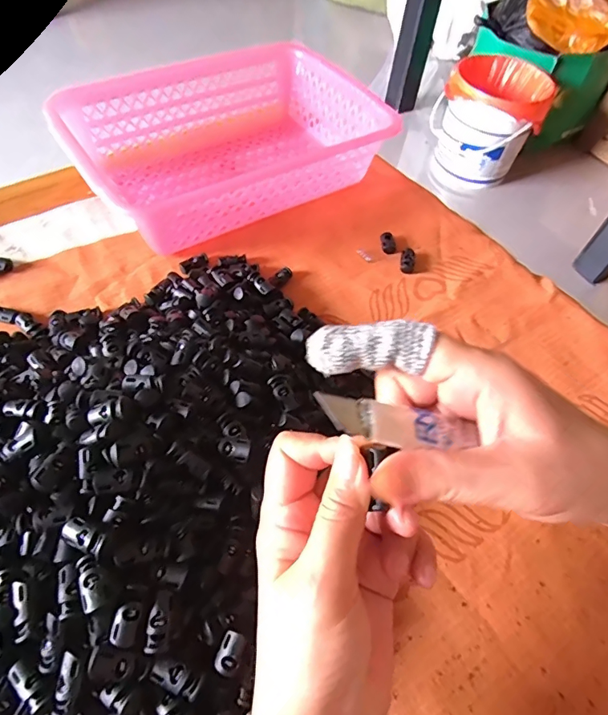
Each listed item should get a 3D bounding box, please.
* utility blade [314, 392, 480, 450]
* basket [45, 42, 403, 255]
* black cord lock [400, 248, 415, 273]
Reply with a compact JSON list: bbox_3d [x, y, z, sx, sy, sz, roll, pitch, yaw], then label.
[{"bbox_3d":[0.041,0.029,0.198,0.077,0.006,0.021,11,53,-22],"label":"utility blade"},{"bbox_3d":[-0.077,-0.224,0.489,0.299,0.075,0.215,-31,64,-23],"label":"basket"},{"bbox_3d":[0.104,-0.098,0.462,0.015,0.009,0.031,7,56,0],"label":"black cord lock"}]

